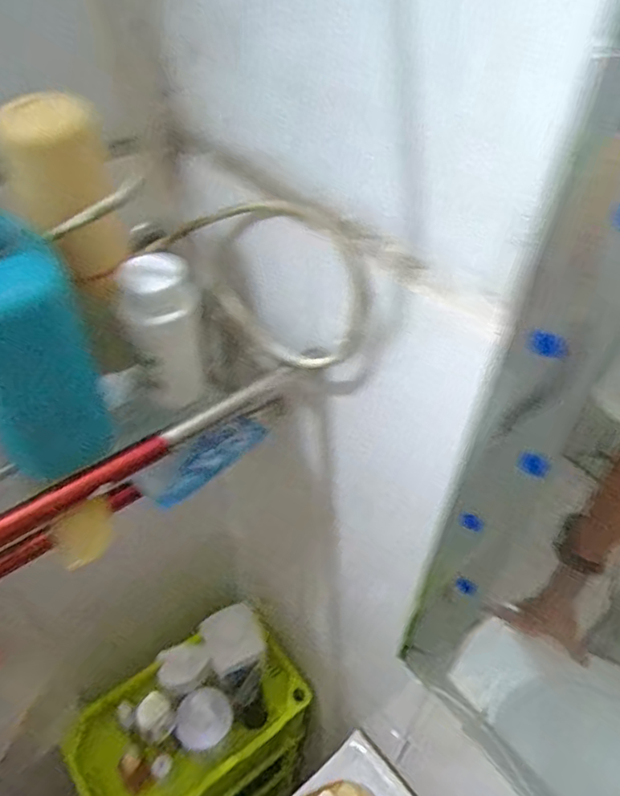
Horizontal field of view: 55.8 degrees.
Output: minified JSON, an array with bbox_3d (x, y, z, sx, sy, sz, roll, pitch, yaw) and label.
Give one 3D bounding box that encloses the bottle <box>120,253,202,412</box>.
[{"bbox_3d":[-0.108,-0.045,0.432,0.049,0.113,0.041,-13,46,-15],"label":"bottle"}]

